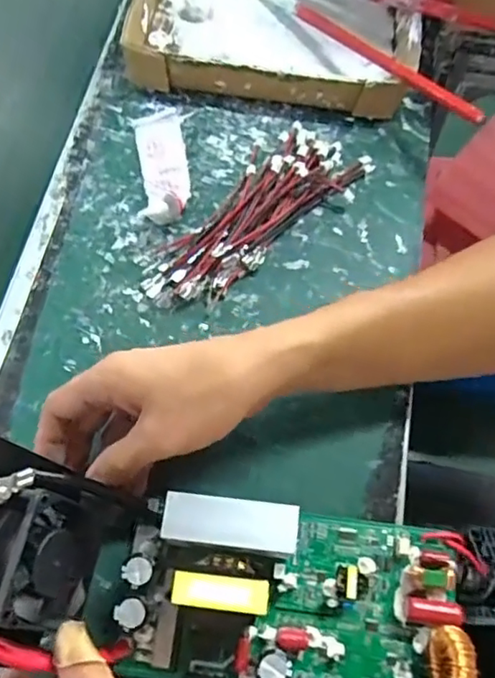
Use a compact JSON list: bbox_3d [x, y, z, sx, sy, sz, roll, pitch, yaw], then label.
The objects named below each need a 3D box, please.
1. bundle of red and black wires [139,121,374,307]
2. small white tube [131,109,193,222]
[{"bbox_3d":[0.002,-0.098,0.426,0.193,0.019,0.081,-36,73,-15],"label":"bundle of red and black wires"},{"bbox_3d":[-0.065,-0.135,0.437,0.037,0.028,0.108,-8,68,-4],"label":"small white tube"}]

